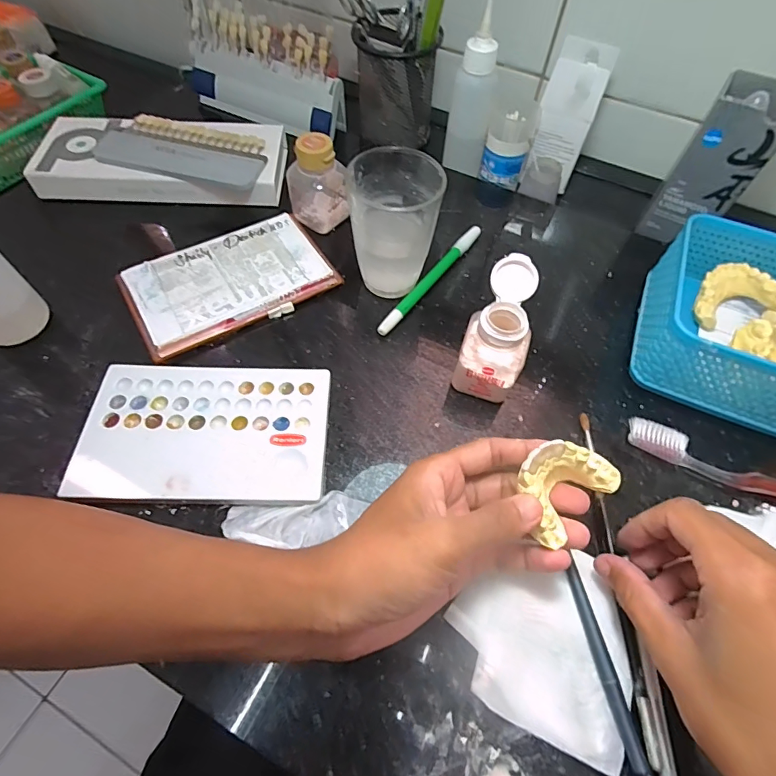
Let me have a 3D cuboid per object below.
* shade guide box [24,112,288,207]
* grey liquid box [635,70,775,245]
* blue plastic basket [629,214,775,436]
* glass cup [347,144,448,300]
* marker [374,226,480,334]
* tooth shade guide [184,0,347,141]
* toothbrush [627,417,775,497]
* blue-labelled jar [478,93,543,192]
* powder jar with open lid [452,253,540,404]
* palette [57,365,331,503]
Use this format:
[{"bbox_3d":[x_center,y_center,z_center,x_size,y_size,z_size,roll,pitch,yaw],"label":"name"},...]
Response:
[{"bbox_3d":[-0.207,-0.216,0.412,0.216,0.026,0.091,-1,60,-3],"label":"shade guide box"},{"bbox_3d":[0.274,-0.185,0.373,0.056,0.119,0.049,30,63,14],"label":"grey liquid box"},{"bbox_3d":[0.264,-0.047,0.324,0.131,0.064,0.134,22,61,10],"label":"blue plastic basket"},{"bbox_3d":[0.005,-0.123,0.338,0.063,0.088,0.062,1,60,-2],"label":"glass cup"},{"bbox_3d":[0.037,-0.092,0.370,0.010,0.011,0.144,34,64,16],"label":"marker"},{"bbox_3d":[-0.133,-0.327,0.463,0.181,0.081,0.047,22,61,10],"label":"tooth shade guide"},{"bbox_3d":[0.248,0.063,0.286,0.183,0.014,0.018,23,61,10],"label":"toothbrush"},{"bbox_3d":[0.120,-0.241,0.441,0.044,0.062,0.046,22,61,10],"label":"blue-labelled jar"},{"bbox_3d":[0.075,-0.037,0.301,0.041,0.076,0.066,17,61,7],"label":"powder jar with open lid"},{"bbox_3d":[-0.116,0.027,0.289,0.151,0.008,0.094,0,60,-2],"label":"palette"}]

